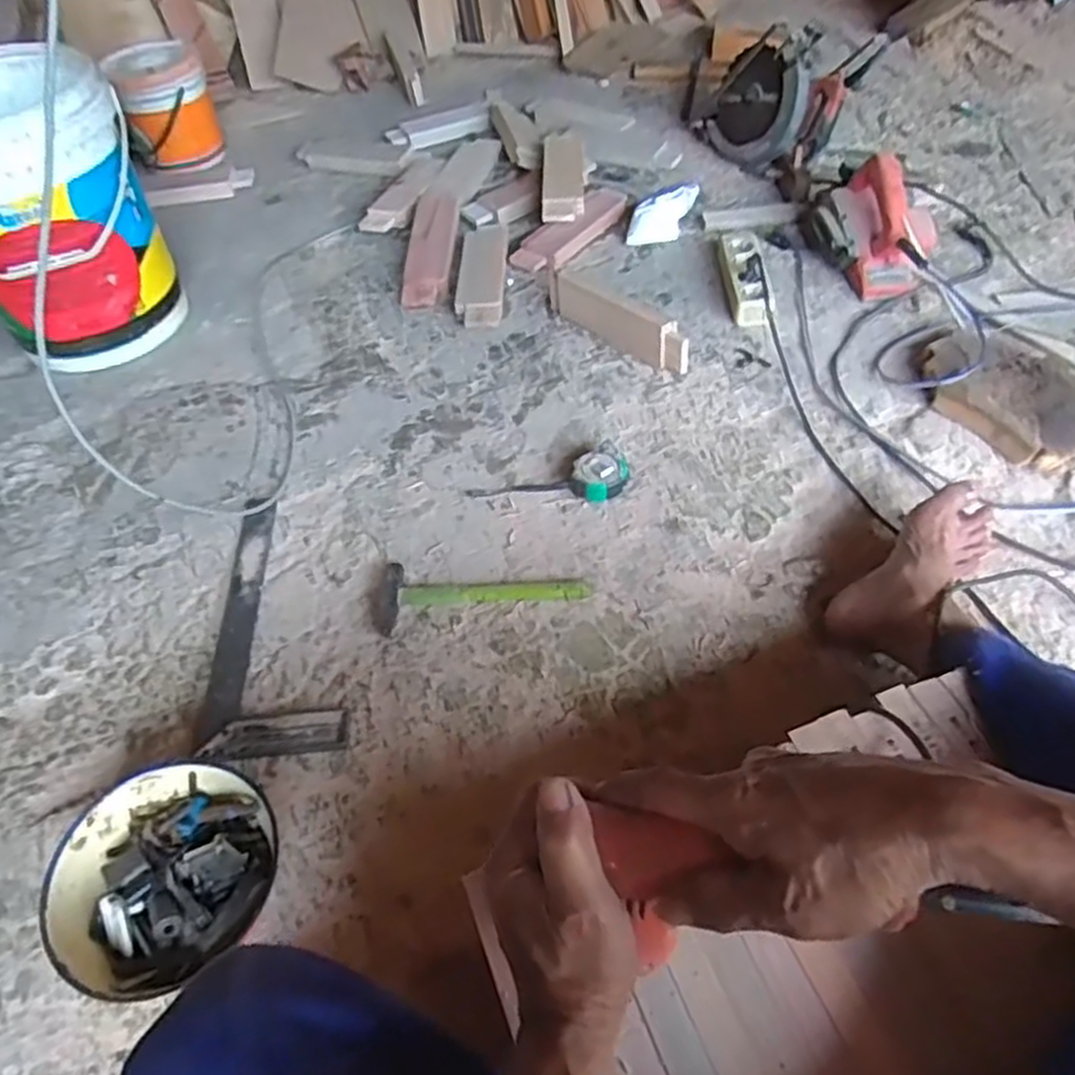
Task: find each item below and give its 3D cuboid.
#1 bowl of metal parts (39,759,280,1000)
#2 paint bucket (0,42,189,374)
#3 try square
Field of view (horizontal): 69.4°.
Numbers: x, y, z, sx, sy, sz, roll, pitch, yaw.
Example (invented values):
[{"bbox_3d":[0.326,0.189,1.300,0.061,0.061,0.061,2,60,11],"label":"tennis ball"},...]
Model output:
[{"bbox_3d":[-0.312,0.293,0.669,0.166,0.090,0.172,-2,52,3],"label":"bowl of metal parts"},{"bbox_3d":[-0.737,-0.482,1.165,0.286,0.356,0.311,-34,57,-20],"label":"paint bucket"},{"bbox_3d":[-0.296,0.082,0.885,0.147,0.014,0.352,-10,52,-3],"label":"try square"}]

